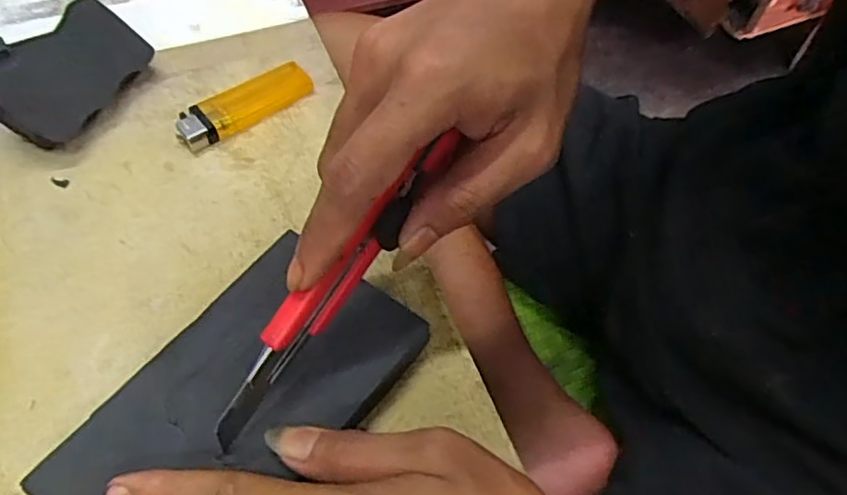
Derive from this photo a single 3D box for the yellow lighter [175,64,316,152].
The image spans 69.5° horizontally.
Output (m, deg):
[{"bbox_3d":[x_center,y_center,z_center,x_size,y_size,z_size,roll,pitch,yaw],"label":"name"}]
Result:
[{"bbox_3d":[-0.102,-0.082,0.351,0.080,0.013,0.024,-34,64,-21],"label":"yellow lighter"}]

